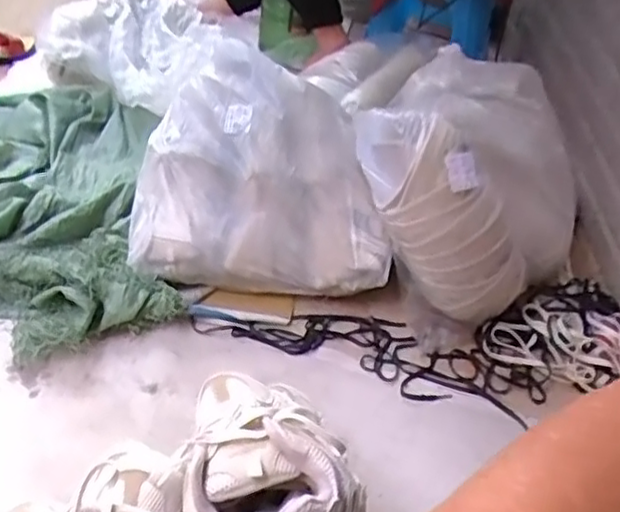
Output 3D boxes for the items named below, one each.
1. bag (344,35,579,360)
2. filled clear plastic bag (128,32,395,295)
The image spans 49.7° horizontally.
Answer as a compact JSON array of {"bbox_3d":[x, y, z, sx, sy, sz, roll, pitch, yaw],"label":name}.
[{"bbox_3d":[0.224,-0.105,1.067,0.286,0.315,0.314,-21,45,-28],"label":"bag"},{"bbox_3d":[-0.077,-0.143,1.092,0.391,0.240,0.337,4,40,-5],"label":"filled clear plastic bag"}]

